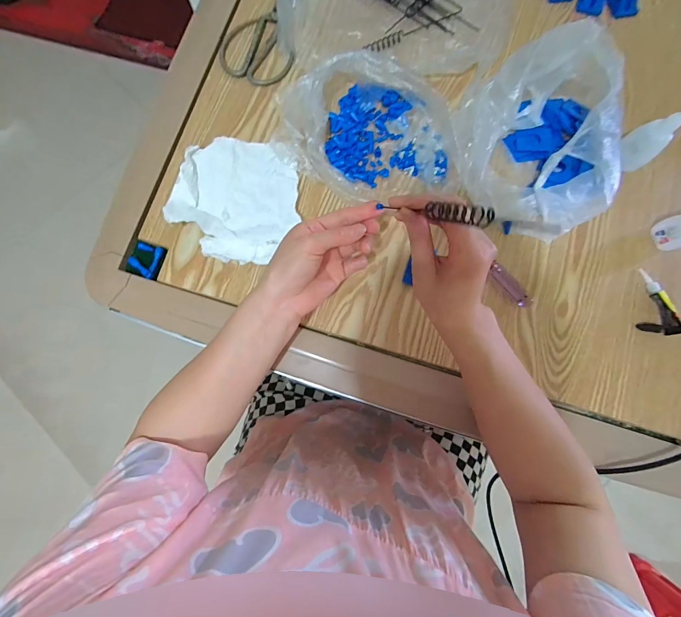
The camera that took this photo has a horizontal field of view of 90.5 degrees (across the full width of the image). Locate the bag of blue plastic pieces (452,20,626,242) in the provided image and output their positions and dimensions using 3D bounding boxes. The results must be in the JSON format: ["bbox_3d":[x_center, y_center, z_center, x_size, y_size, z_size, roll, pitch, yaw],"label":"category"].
[{"bbox_3d":[0.224,-0.192,0.379,0.176,0.093,0.203,-1,80,0],"label":"bag of blue plastic pieces"}]

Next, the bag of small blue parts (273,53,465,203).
[{"bbox_3d":[0.039,-0.220,0.394,0.214,0.071,0.163,11,80,2],"label":"bag of small blue parts"}]

